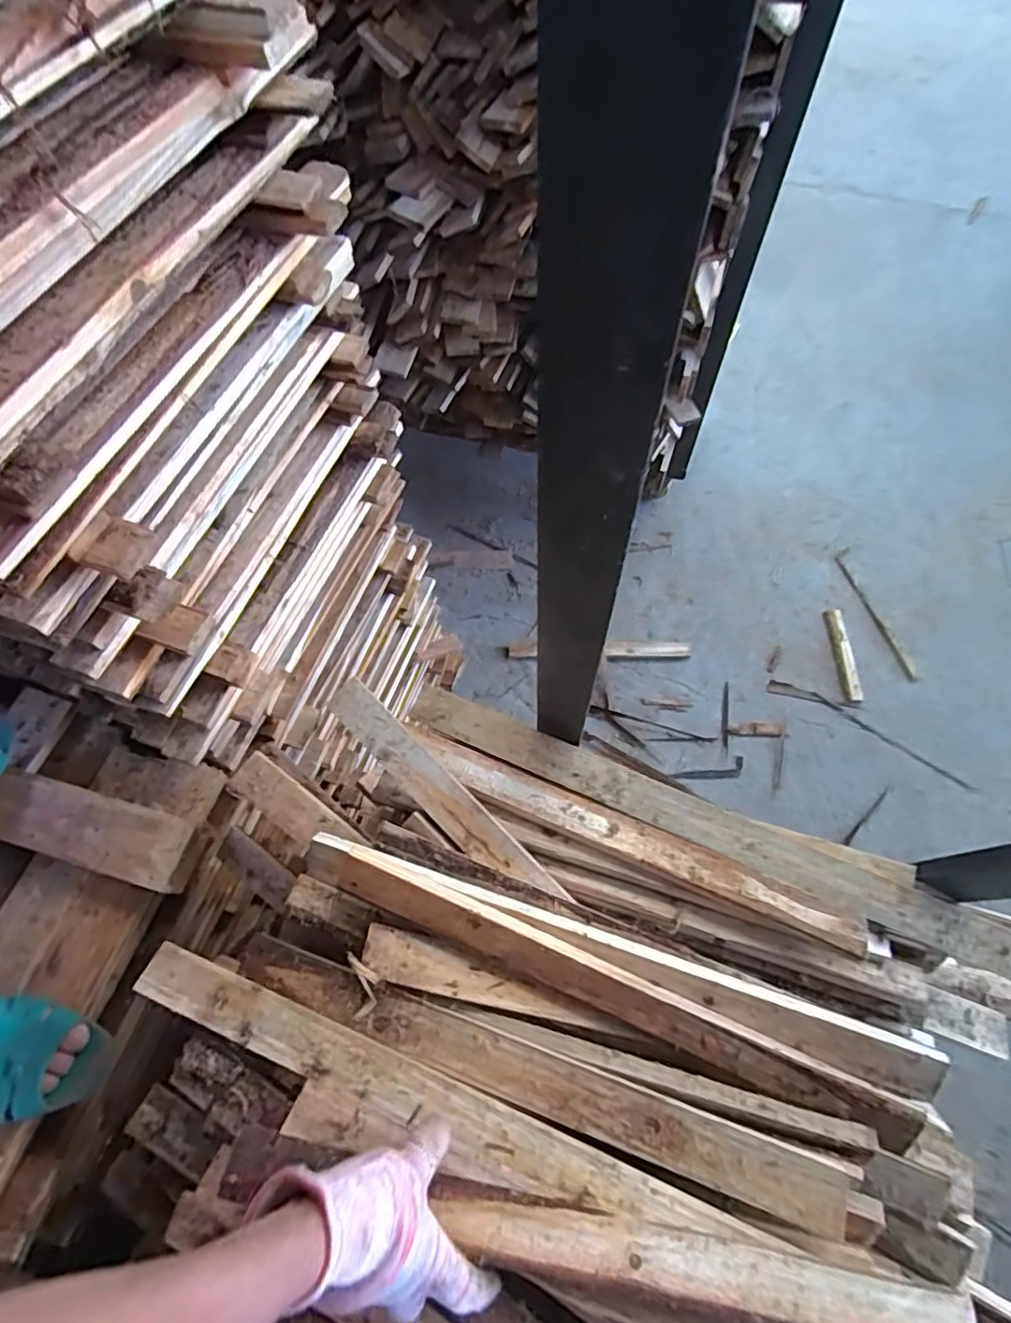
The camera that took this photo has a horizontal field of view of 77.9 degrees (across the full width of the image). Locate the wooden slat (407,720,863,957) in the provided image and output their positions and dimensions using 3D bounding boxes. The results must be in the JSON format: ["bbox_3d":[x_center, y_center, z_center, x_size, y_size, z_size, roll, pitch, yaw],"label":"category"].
[{"bbox_3d":[0.113,0.166,0.599,0.444,0.019,0.037,21,68,11],"label":"wooden slat"}]

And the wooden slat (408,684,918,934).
[{"bbox_3d":[0.134,0.135,0.616,0.493,0.014,0.058,20,68,10],"label":"wooden slat"}]

